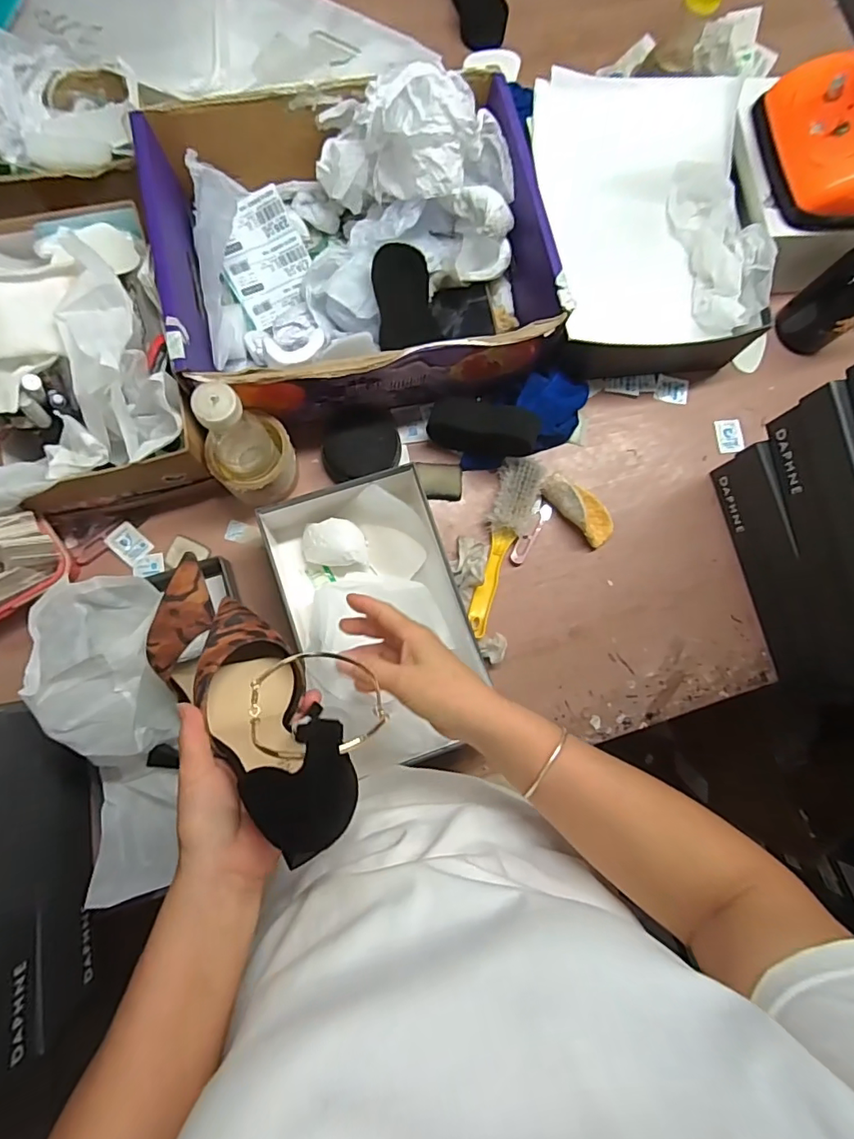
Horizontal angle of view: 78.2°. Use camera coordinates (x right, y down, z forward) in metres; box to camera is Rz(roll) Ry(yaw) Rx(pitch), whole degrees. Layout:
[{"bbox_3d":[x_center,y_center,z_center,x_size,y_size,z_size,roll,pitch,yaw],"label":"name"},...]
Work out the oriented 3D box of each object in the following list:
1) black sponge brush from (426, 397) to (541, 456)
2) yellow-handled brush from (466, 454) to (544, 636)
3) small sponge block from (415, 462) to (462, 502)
[{"bbox_3d":[0.065,-0.164,0.615,0.127,0.058,0.043,10,80,13],"label":"black sponge brush"},{"bbox_3d":[0.097,-0.027,0.629,0.056,0.028,0.212,14,81,-3],"label":"yellow-handled brush"},{"bbox_3d":[0.016,-0.110,0.655,0.056,0.007,0.047,2,81,-5],"label":"small sponge block"}]

